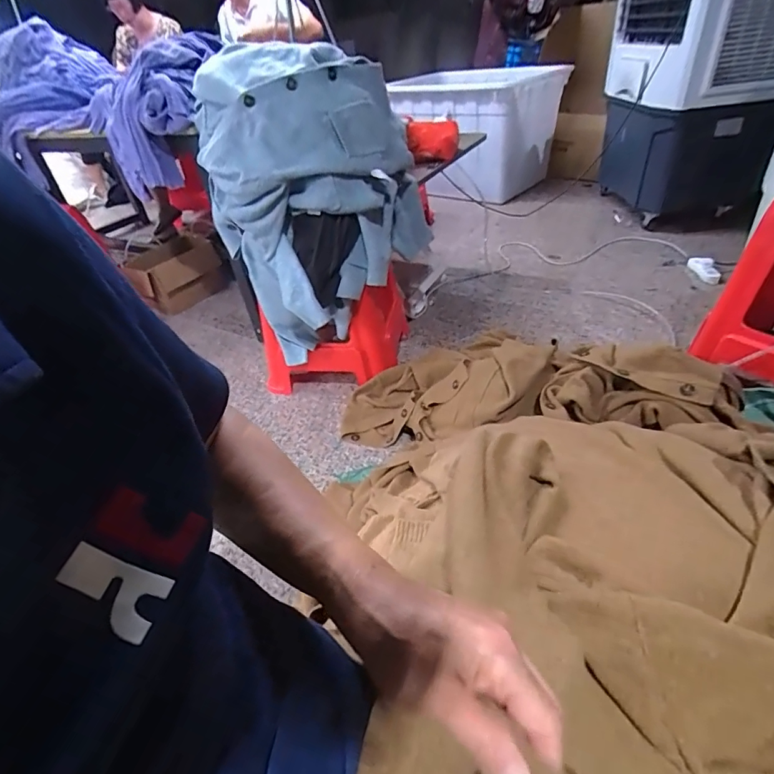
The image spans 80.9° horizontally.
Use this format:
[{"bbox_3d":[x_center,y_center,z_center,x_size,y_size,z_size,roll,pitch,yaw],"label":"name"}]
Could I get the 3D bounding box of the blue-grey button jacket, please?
[{"bbox_3d":[-0.166,-0.467,1.187,0.489,0.669,0.337,-31,44,-28],"label":"blue-grey button jacket"}]

